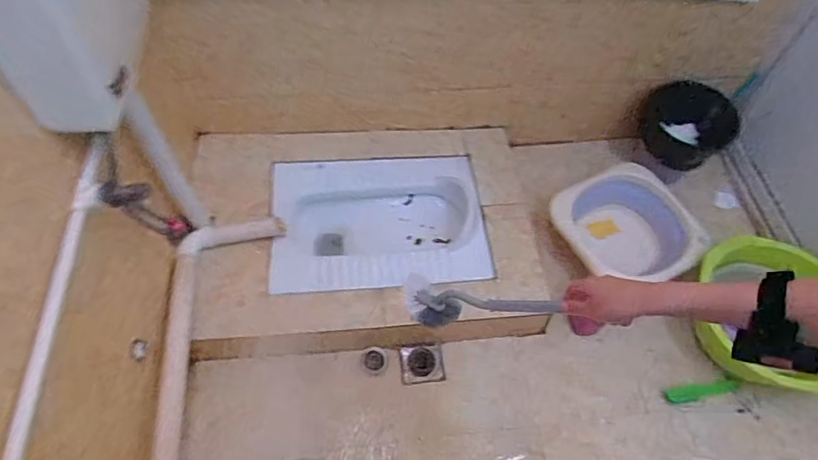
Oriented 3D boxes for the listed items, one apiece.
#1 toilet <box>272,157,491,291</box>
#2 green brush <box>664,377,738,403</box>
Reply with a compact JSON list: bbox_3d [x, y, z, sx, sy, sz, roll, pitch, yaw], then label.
[{"bbox_3d":[-0.092,0.013,1.519,0.603,0.198,0.436,0,57,-4],"label":"toilet"},{"bbox_3d":[0.752,0.415,1.313,0.188,0.018,0.041,-13,58,4],"label":"green brush"}]

